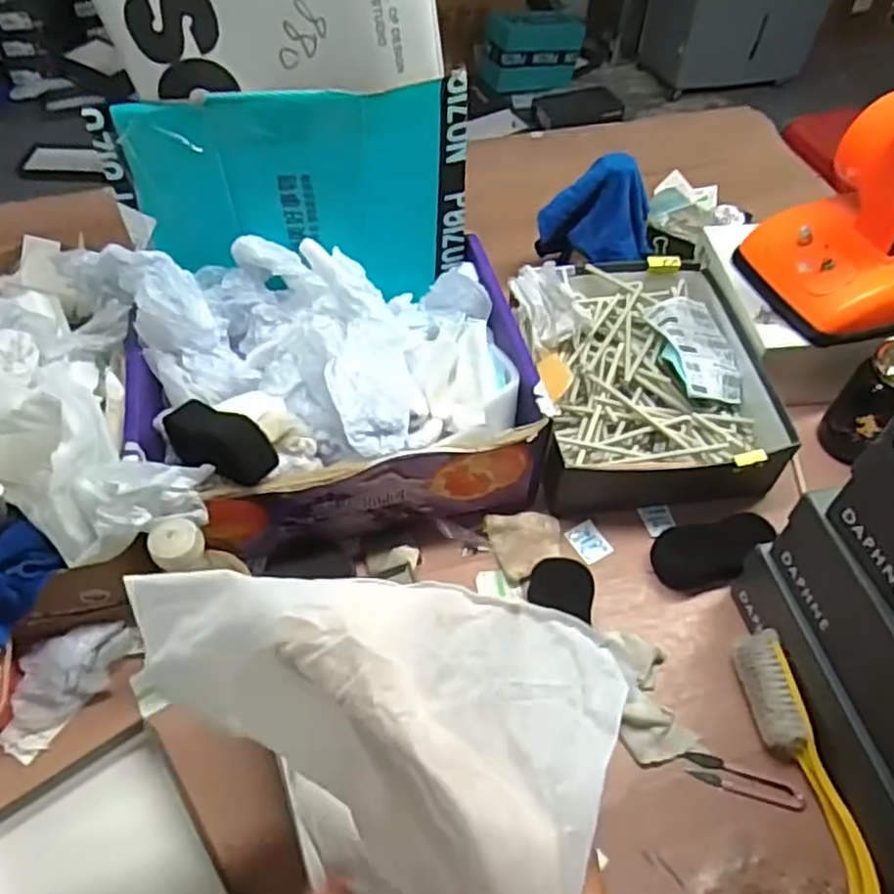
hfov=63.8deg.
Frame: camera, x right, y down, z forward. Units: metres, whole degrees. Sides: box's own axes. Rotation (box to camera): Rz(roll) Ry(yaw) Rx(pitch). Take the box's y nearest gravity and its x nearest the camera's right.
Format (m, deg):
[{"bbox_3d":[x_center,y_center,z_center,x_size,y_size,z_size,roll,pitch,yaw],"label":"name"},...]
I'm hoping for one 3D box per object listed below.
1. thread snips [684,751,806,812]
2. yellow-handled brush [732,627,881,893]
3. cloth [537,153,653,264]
[{"bbox_3d":[0.262,0.294,0.633,0.098,0.014,0.028,12,54,8],"label":"thread snips"},{"bbox_3d":[0.308,0.273,0.620,0.035,0.041,0.228,-8,54,-7],"label":"yellow-handled brush"},{"bbox_3d":[0.197,-0.300,0.916,0.135,0.115,0.078,26,58,17],"label":"cloth"}]

